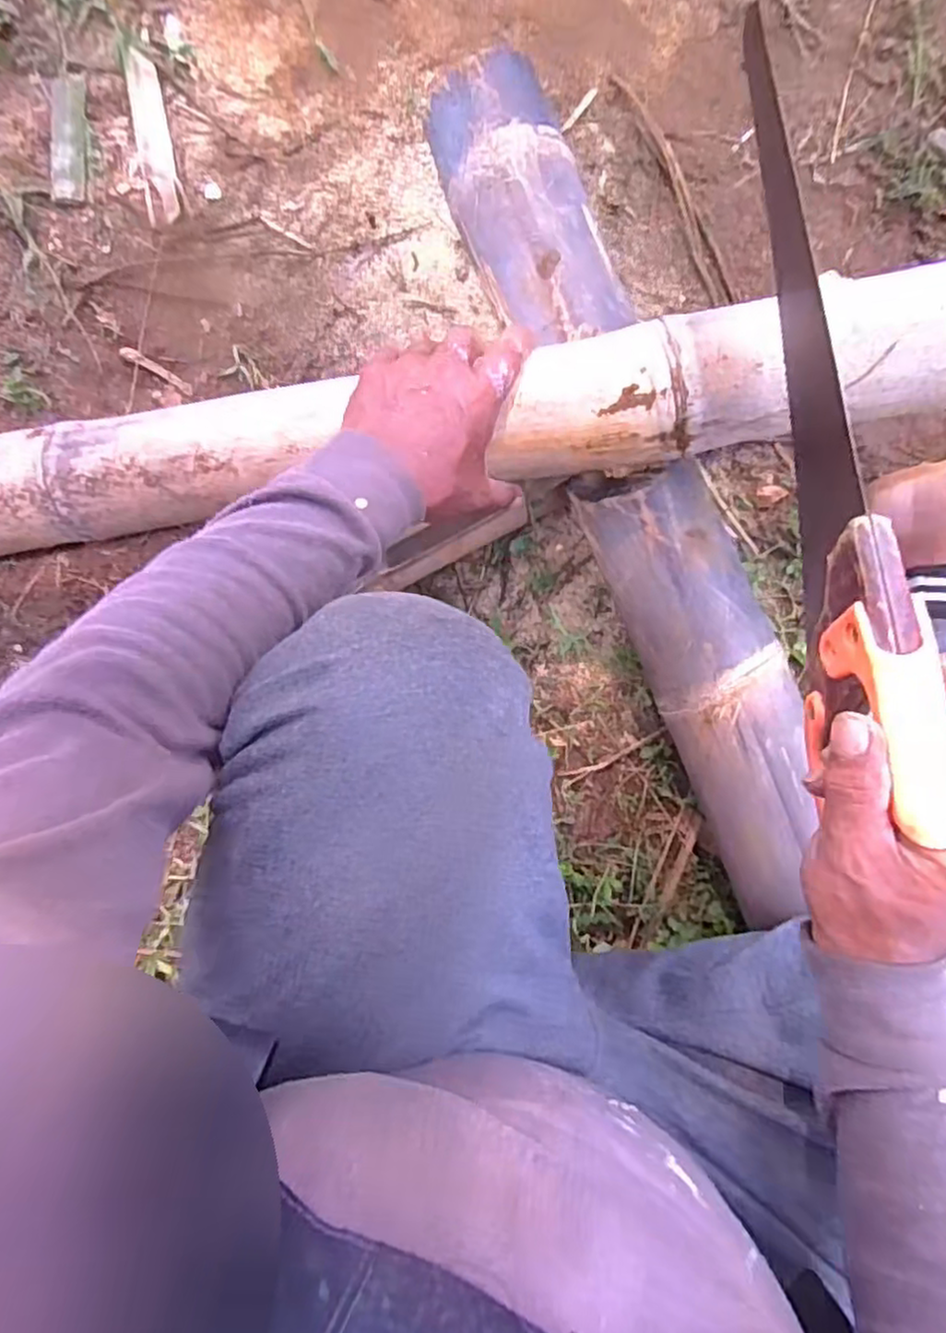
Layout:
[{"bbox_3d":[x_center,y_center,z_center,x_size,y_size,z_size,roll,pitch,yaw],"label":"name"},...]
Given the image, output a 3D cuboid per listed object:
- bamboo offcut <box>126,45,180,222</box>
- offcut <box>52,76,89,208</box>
[{"bbox_3d":[-0.335,-0.553,0.711,0.033,0.007,0.192,-14,84,6],"label":"bamboo offcut"},{"bbox_3d":[-0.427,-0.559,0.719,0.036,0.010,0.147,-5,85,7],"label":"offcut"}]

